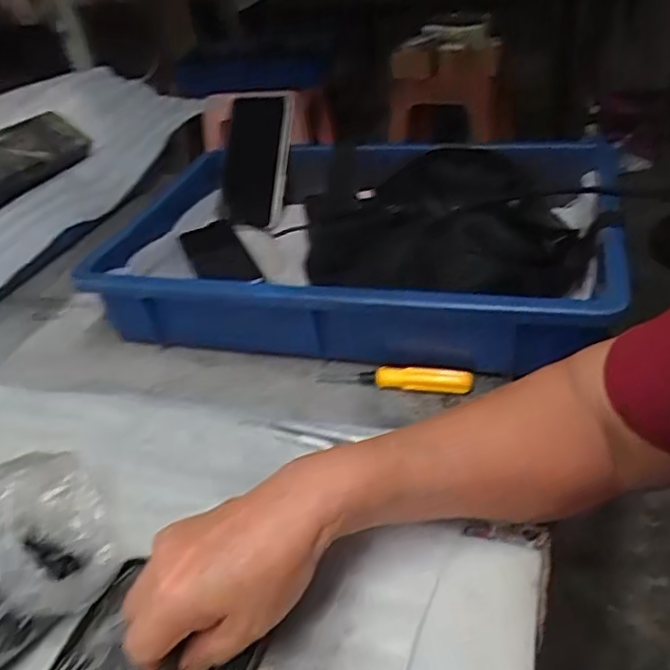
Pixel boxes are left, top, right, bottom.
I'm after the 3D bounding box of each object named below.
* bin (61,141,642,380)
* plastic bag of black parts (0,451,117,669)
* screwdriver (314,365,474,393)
[{"bbox_3d":[0.020,-0.084,0.586,0.416,0.087,0.277,6,38,15],"label":"bin"},{"bbox_3d":[-0.189,0.126,0.347,0.138,0.075,0.090,-32,44,-30],"label":"plastic bag of black parts"},{"bbox_3d":[0.045,0.032,0.487,0.114,0.016,0.015,4,38,13],"label":"screwdriver"}]

